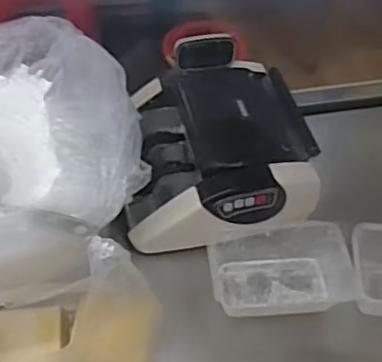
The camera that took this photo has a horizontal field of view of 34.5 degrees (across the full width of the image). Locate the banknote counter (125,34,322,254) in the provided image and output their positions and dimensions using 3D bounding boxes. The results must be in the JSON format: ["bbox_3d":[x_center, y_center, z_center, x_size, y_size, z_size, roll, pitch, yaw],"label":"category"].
[{"bbox_3d":[0.036,-0.051,0.781,0.219,0.142,0.230,-1,52,-6],"label":"banknote counter"}]

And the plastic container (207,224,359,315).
[{"bbox_3d":[0.109,0.111,0.757,0.170,0.059,0.098,0,51,-6],"label":"plastic container"}]

